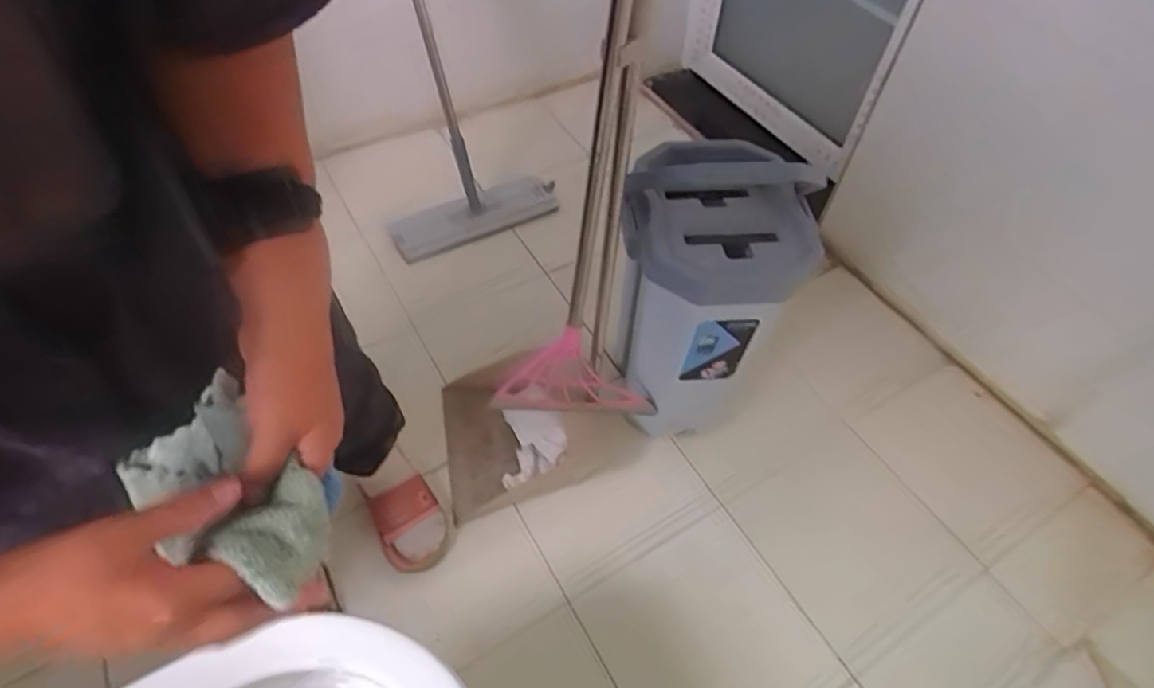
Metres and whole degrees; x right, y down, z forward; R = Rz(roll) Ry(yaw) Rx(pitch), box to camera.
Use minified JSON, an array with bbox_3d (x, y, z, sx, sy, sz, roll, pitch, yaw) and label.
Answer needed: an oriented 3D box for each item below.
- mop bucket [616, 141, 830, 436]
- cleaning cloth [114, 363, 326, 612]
[{"bbox_3d":[0.177,-0.044,0.924,0.225,0.399,0.210,1,53,-2],"label":"mop bucket"},{"bbox_3d":[-0.209,0.082,0.366,0.149,0.043,0.083,28,60,28],"label":"cleaning cloth"}]

